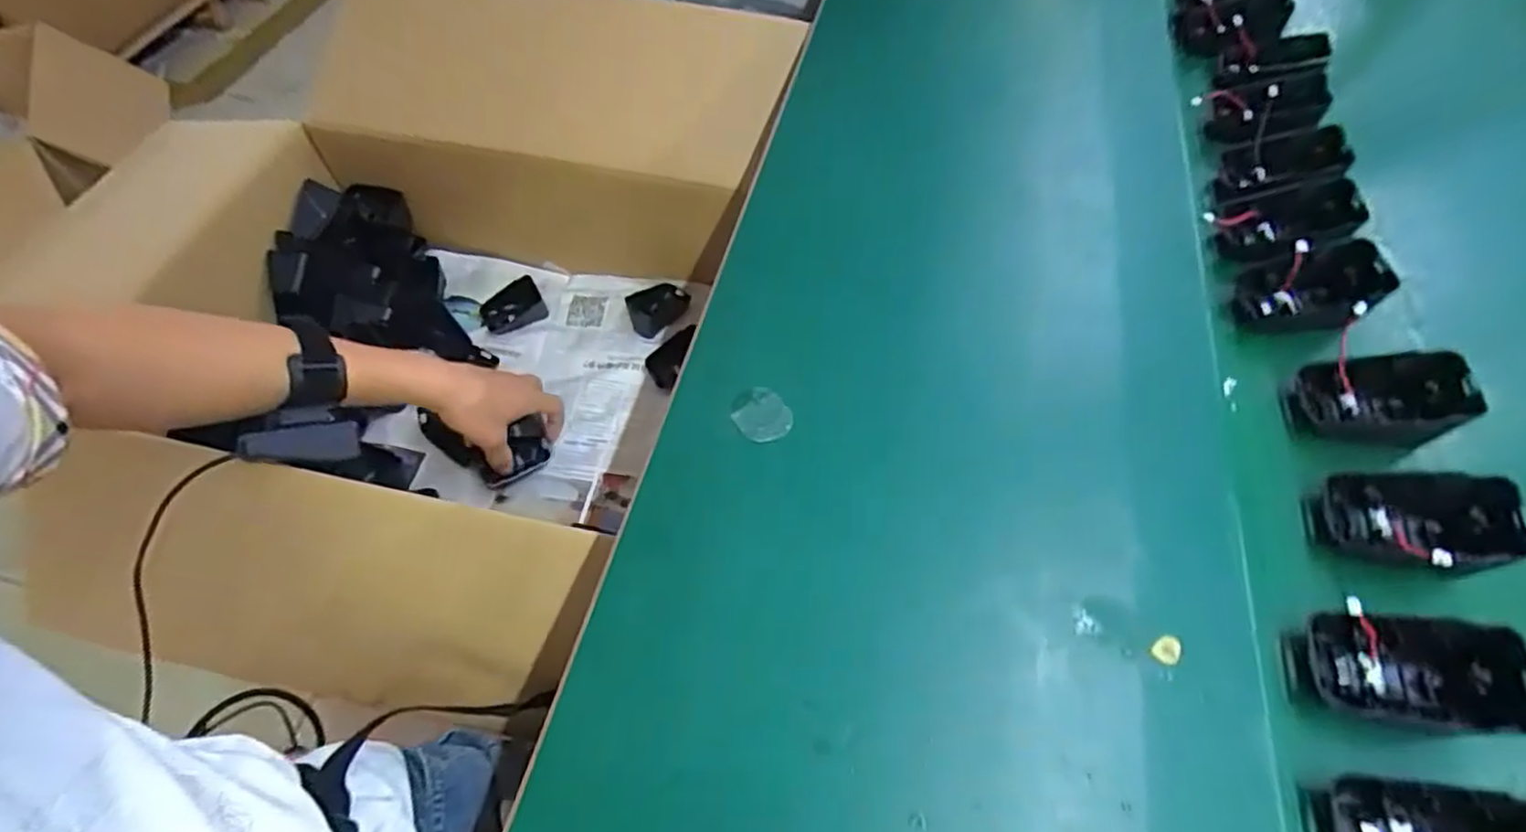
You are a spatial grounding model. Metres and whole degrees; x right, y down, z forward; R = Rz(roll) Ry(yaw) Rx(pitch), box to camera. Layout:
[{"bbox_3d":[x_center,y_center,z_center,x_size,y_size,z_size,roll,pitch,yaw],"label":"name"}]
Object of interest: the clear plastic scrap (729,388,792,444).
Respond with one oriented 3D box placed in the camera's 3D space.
[{"bbox_3d":[0.000,0.000,0.373,0.029,0.004,0.034,-26,59,-16],"label":"clear plastic scrap"}]

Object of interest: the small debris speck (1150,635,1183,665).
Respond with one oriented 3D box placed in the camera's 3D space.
[{"bbox_3d":[0.179,0.103,0.300,0.014,0.004,0.011,-37,63,-22],"label":"small debris speck"}]

